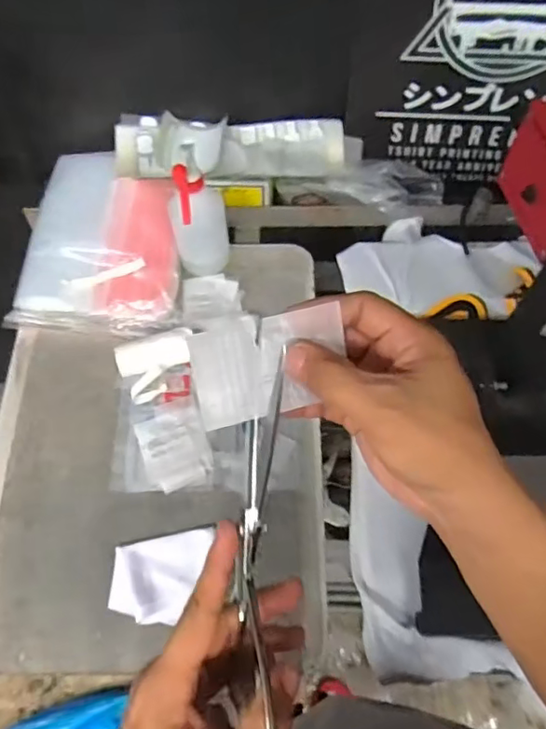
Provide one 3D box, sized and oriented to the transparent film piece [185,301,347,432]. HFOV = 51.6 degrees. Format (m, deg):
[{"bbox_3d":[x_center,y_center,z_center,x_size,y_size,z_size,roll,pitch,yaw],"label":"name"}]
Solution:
[{"bbox_3d":[-0.002,0.001,0.303,0.080,0.005,0.051,-14,96,-7],"label":"transparent film piece"}]

